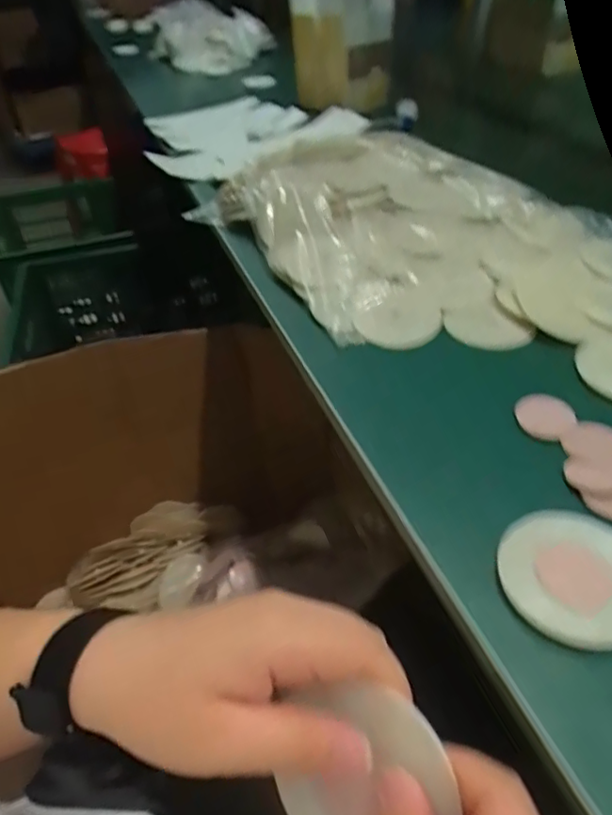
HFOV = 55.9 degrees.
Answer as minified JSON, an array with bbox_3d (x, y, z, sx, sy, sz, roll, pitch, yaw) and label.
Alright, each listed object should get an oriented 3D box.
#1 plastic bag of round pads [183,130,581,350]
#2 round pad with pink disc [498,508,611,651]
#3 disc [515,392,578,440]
[{"bbox_3d":[0.093,-0.244,0.706,0.344,0.066,0.423,-22,44,-20],"label":"plastic bag of round pads"},{"bbox_3d":[0.163,0.097,0.349,0.083,0.006,0.091,-2,41,2],"label":"round pad with pink disc"},{"bbox_3d":[0.190,0.006,0.459,0.048,0.006,0.043,-34,49,-30],"label":"disc"}]

